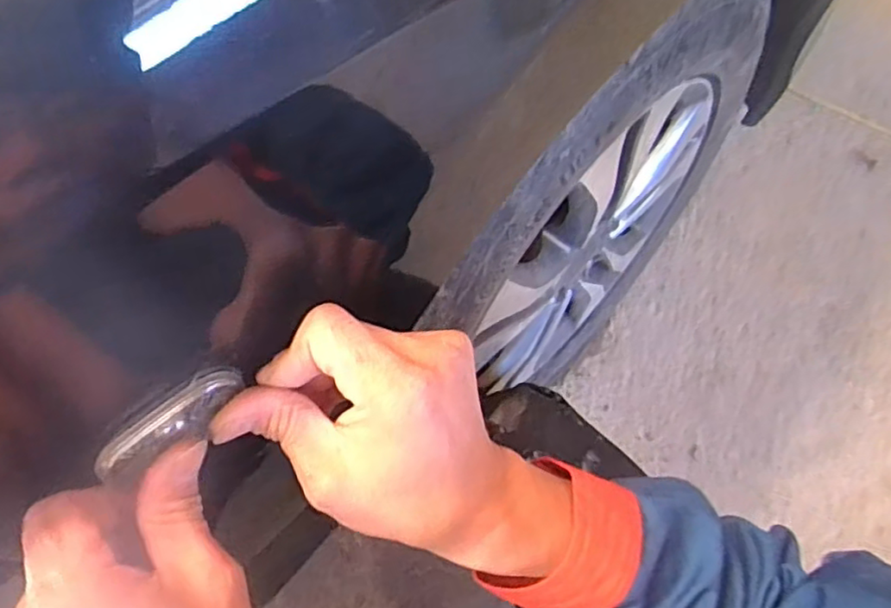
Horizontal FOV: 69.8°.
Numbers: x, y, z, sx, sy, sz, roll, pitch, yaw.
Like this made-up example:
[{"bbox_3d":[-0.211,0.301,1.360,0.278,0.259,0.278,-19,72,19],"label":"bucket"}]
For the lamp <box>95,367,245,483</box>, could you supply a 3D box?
[{"bbox_3d":[-0.114,0.050,0.267,0.064,0.017,0.015,-39,69,-17],"label":"lamp"}]

